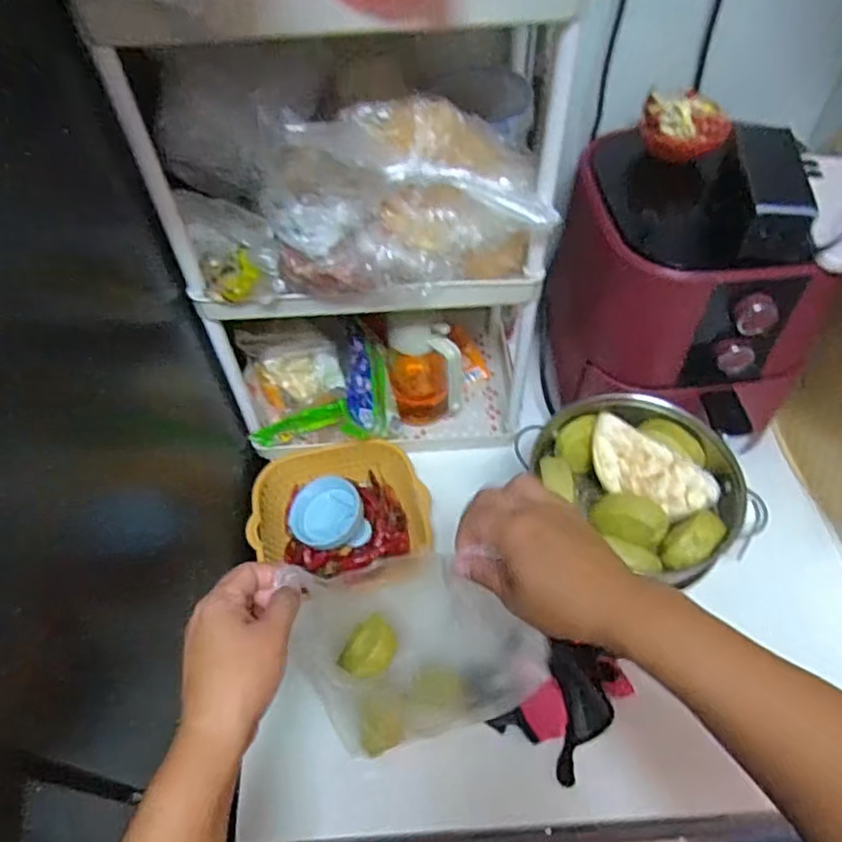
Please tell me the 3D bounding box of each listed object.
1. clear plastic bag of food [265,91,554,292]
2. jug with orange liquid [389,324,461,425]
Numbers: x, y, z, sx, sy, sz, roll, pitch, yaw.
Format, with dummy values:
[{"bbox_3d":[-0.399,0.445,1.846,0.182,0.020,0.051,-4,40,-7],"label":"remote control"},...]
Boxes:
[{"bbox_3d":[-0.015,-0.188,0.531,0.227,0.147,0.101,-8,54,-4],"label":"clear plastic bag of food"},{"bbox_3d":[0.005,-0.059,0.761,0.083,0.162,0.084,-7,54,-3],"label":"jug with orange liquid"}]

